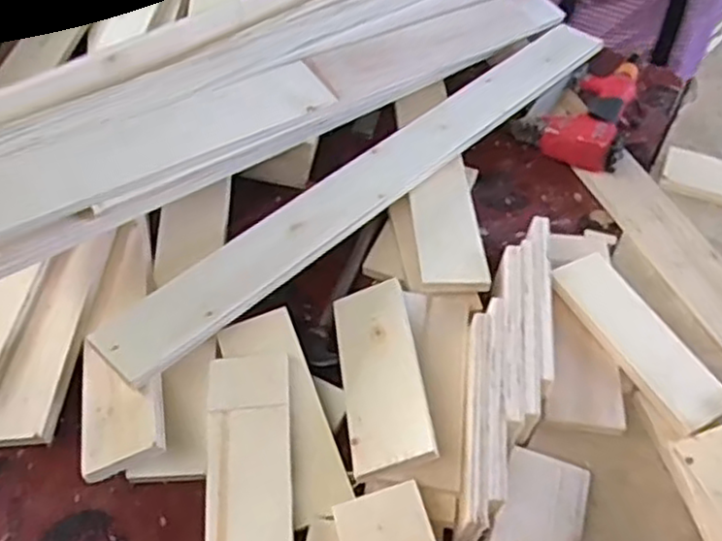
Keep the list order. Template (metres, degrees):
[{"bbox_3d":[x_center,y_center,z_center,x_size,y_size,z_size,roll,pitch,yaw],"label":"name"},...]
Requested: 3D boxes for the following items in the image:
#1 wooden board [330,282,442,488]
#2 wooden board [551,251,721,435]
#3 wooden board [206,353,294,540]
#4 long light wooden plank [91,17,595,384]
[{"bbox_3d":[0.017,0.089,0.643,0.072,0.011,0.204,-24,42,13],"label":"wooden board"},{"bbox_3d":[0.269,0.063,0.686,0.072,0.011,0.192,-22,60,-25],"label":"wooden board"},{"bbox_3d":[-0.094,0.165,0.597,0.069,0.007,0.194,-3,62,-3],"label":"wooden board"},{"bbox_3d":[0.040,-0.119,0.799,0.071,0.019,0.748,40,58,20],"label":"long light wooden plank"}]

